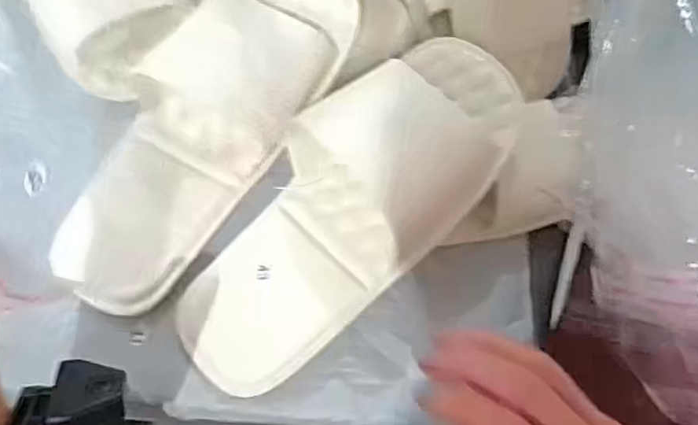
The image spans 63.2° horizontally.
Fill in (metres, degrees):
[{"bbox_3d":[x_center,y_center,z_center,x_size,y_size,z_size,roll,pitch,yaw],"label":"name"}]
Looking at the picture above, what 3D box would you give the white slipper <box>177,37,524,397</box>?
[{"bbox_3d":[0.004,-0.005,0.362,0.107,0.053,0.271,42,87,16],"label":"white slipper"}]

